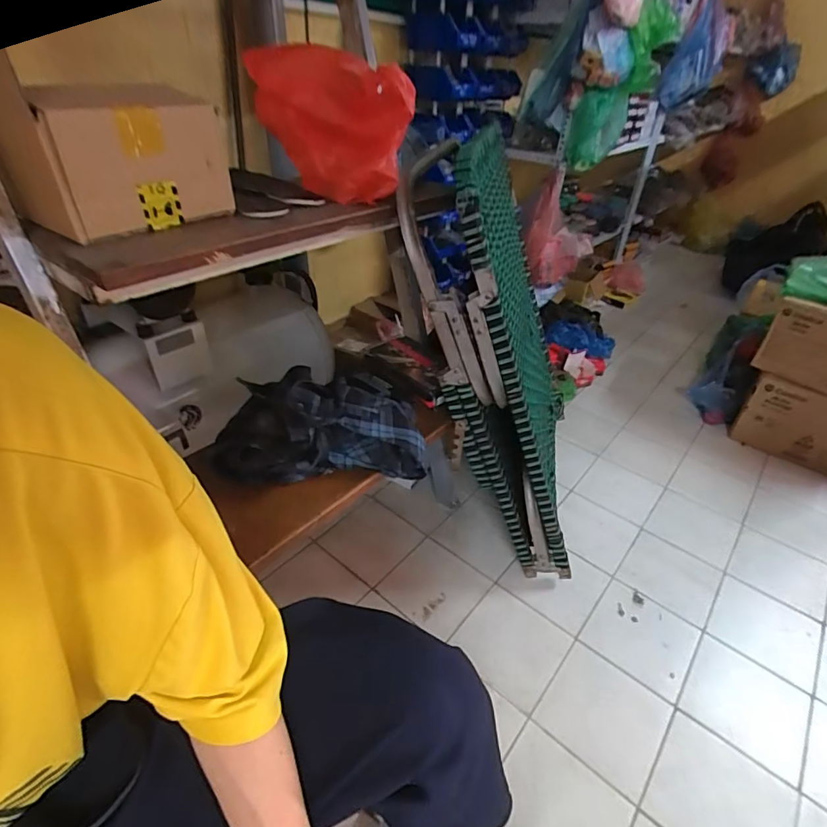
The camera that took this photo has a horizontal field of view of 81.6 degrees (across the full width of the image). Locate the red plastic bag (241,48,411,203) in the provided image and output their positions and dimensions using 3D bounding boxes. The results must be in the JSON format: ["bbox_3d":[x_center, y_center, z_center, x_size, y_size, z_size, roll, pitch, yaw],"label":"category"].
[{"bbox_3d":[-0.121,-0.461,0.759,0.157,0.173,0.253,-26,45,-33],"label":"red plastic bag"}]

